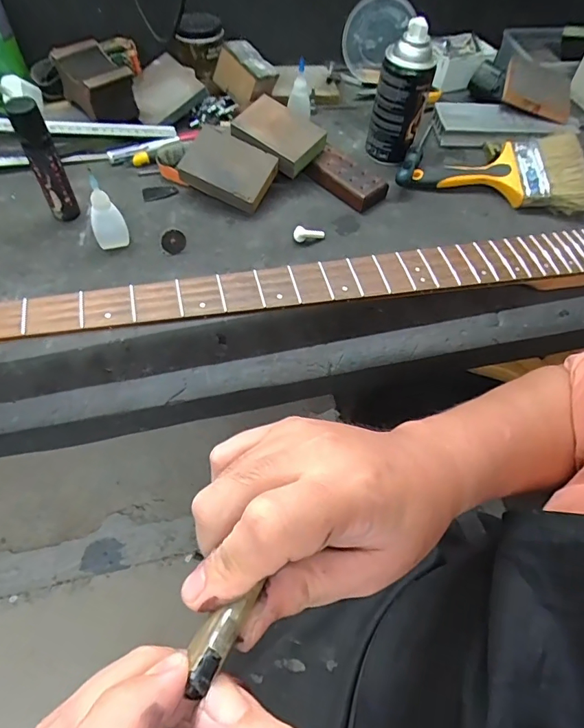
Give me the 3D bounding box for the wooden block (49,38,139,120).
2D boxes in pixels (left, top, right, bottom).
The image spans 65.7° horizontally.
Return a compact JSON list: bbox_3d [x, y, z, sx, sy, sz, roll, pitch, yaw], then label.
[{"bbox_3d":[-0.267,-0.382,0.613,0.065,0.060,0.101,-37,66,-25],"label":"wooden block"}]

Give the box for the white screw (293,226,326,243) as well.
[{"bbox_3d":[0.020,-0.149,0.518,0.036,0.014,0.012,0,56,-4],"label":"white screw"}]

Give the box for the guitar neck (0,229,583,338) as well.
[{"bbox_3d":[-0.026,-0.059,0.437,0.786,0.043,0.070,-11,57,-11],"label":"guitar neck"}]

